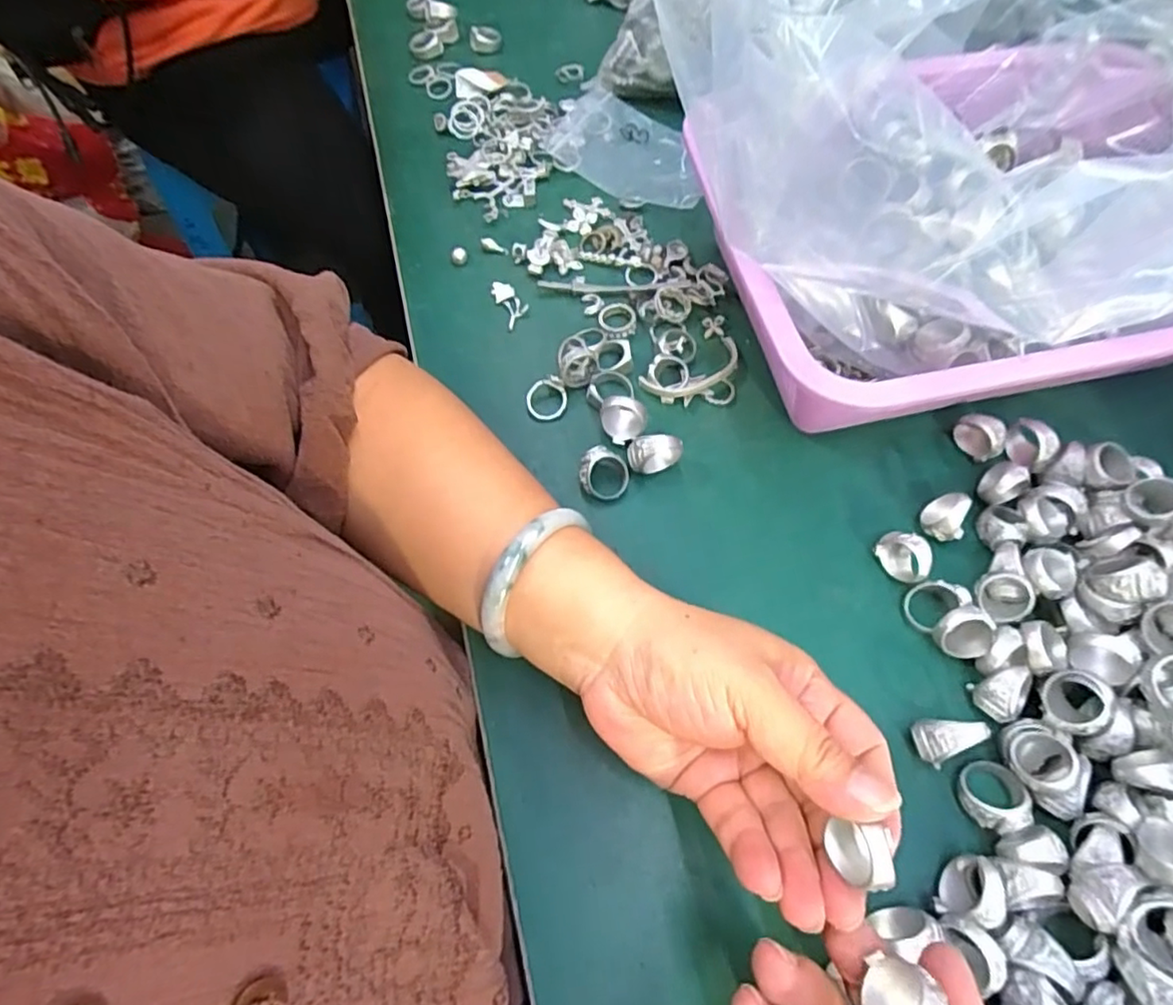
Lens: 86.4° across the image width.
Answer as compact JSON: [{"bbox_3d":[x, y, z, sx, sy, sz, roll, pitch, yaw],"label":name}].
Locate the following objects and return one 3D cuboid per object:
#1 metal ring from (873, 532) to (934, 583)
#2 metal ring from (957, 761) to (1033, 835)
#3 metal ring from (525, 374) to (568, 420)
[{"bbox_3d":[0.159,0.028,0.315,0.017,0.021,0.026,-41,72,-17],"label":"metal ring"},{"bbox_3d":[0.179,0.129,0.272,0.028,0.012,0.028,-21,33,14],"label":"metal ring"},{"bbox_3d":[-0.023,-0.060,0.357,0.024,0.004,0.025,0,92,-9],"label":"metal ring"}]

